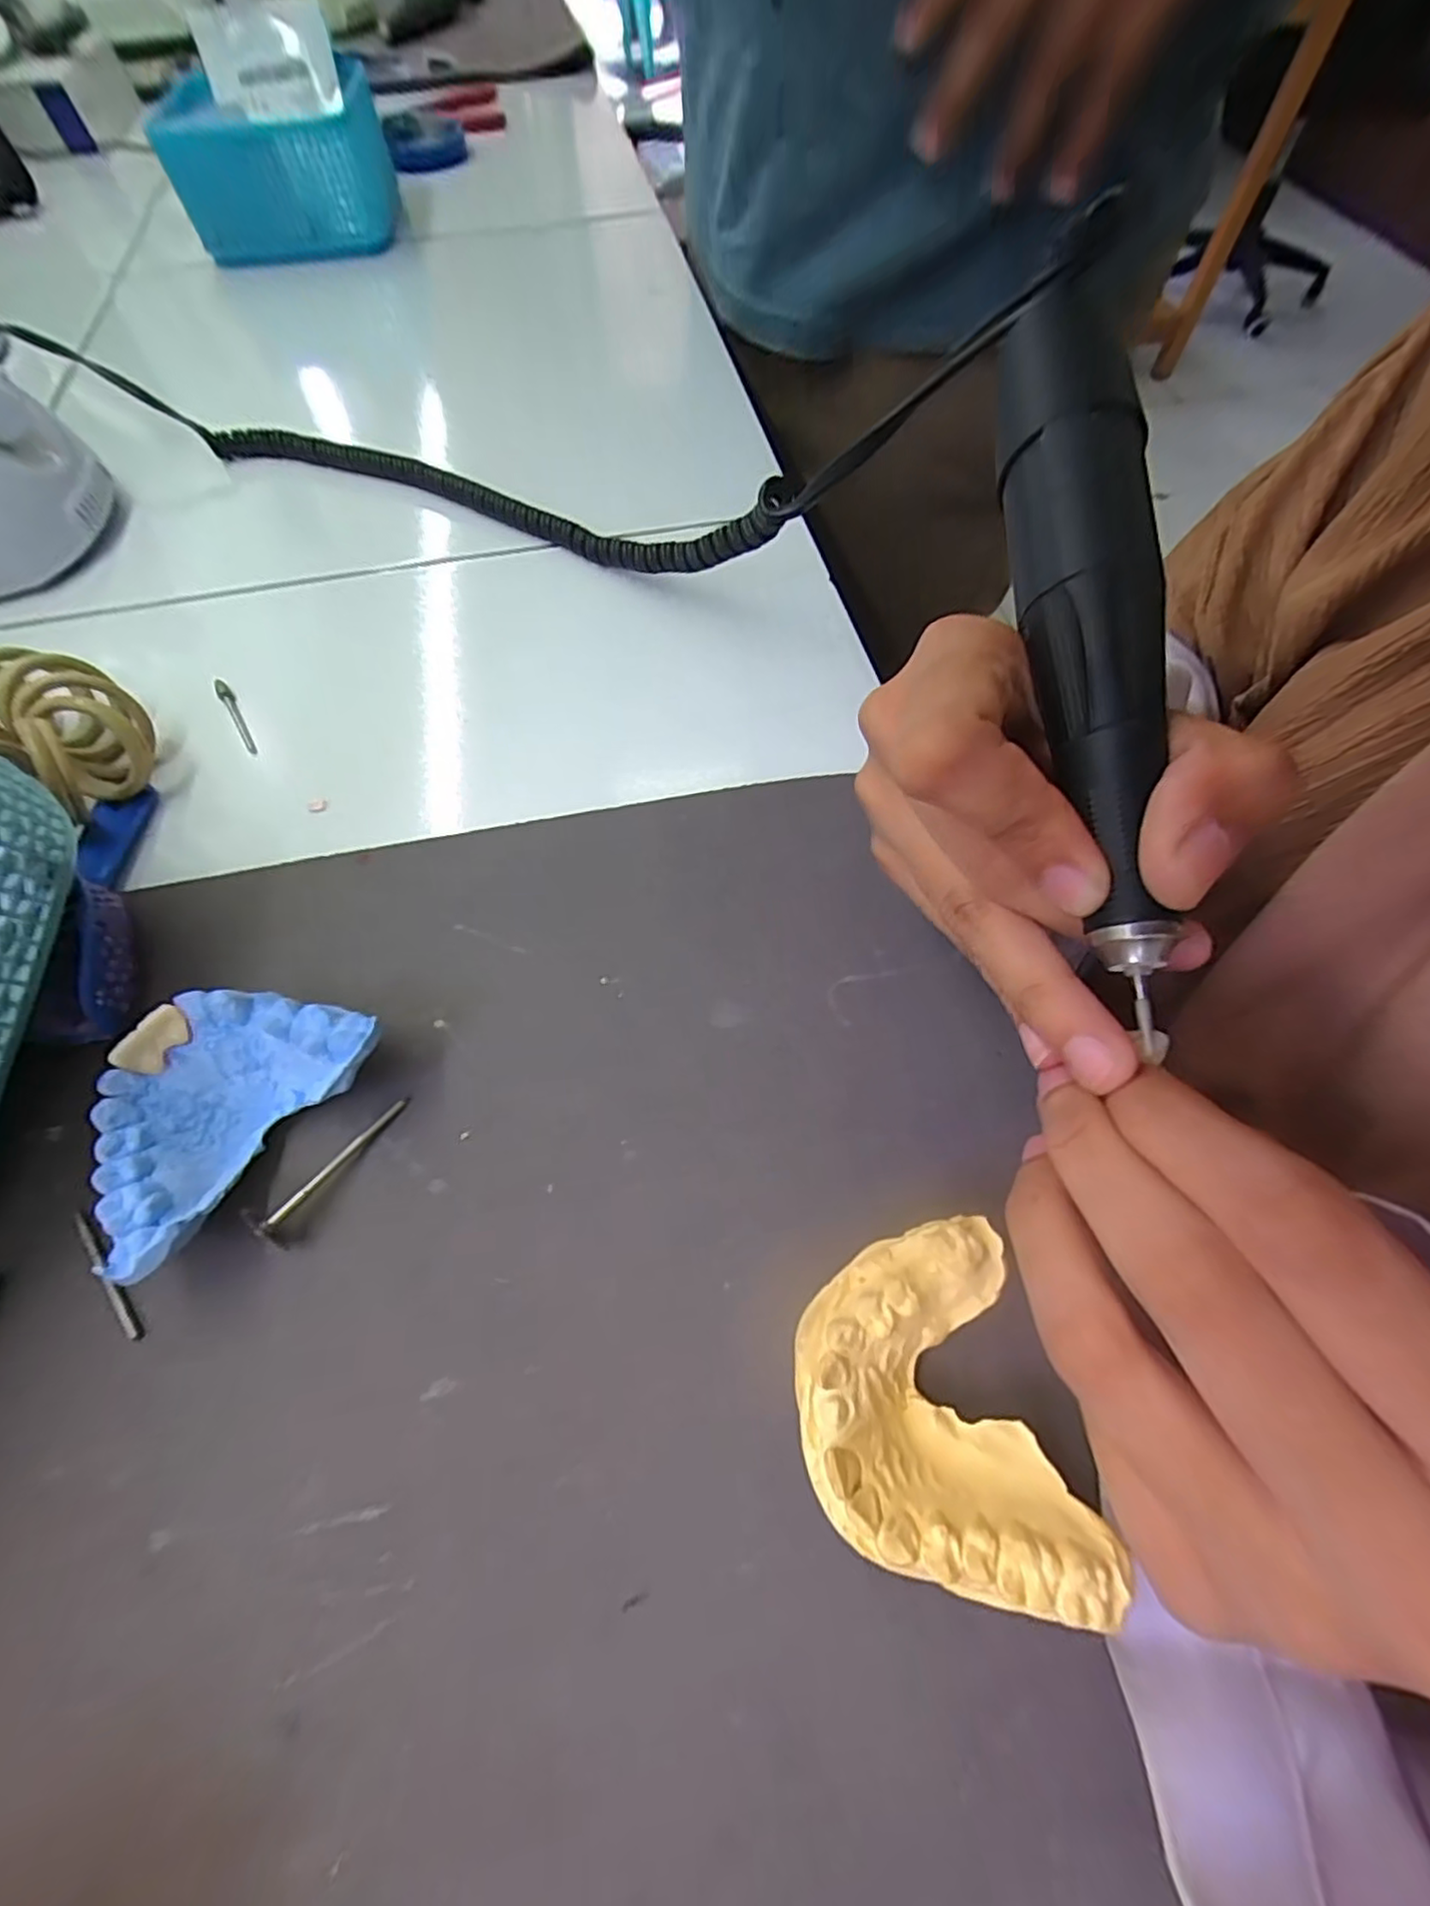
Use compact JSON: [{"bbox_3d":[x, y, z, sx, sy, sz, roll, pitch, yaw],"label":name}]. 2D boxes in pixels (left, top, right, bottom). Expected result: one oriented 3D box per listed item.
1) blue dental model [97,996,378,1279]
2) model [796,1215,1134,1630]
[{"bbox_3d":[-0.130,0.040,0.176,0.052,0.026,0.071,32,69,17],"label":"blue dental model"},{"bbox_3d":[0.045,0.100,0.143,0.051,0.028,0.066,-12,63,-6],"label":"model"}]

